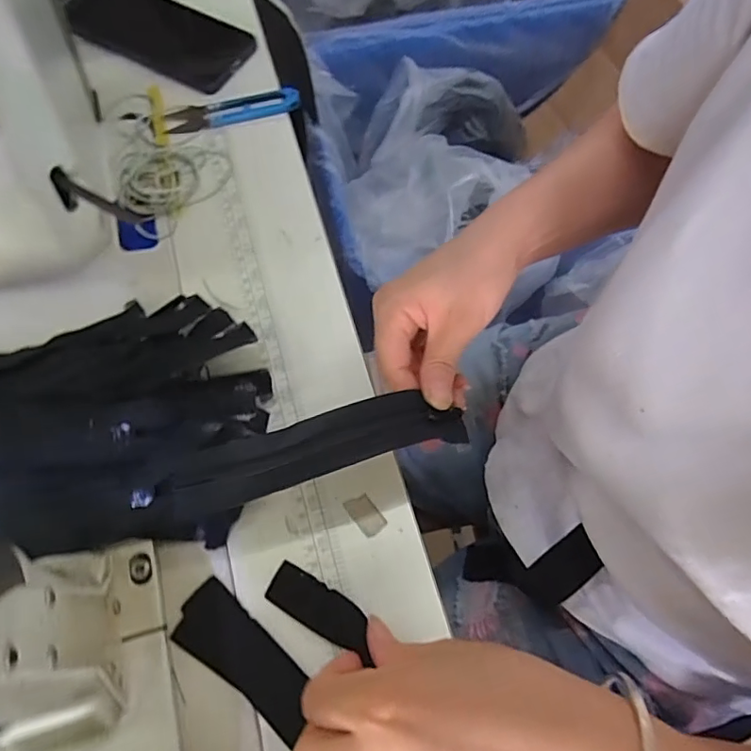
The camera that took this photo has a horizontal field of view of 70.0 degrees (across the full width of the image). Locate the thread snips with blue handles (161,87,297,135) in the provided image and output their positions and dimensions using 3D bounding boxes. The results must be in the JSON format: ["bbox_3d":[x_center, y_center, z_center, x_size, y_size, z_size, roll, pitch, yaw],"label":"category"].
[{"bbox_3d":[-0.123,-0.230,0.463,0.115,0.008,0.029,-12,67,-4],"label":"thread snips with blue handles"}]

